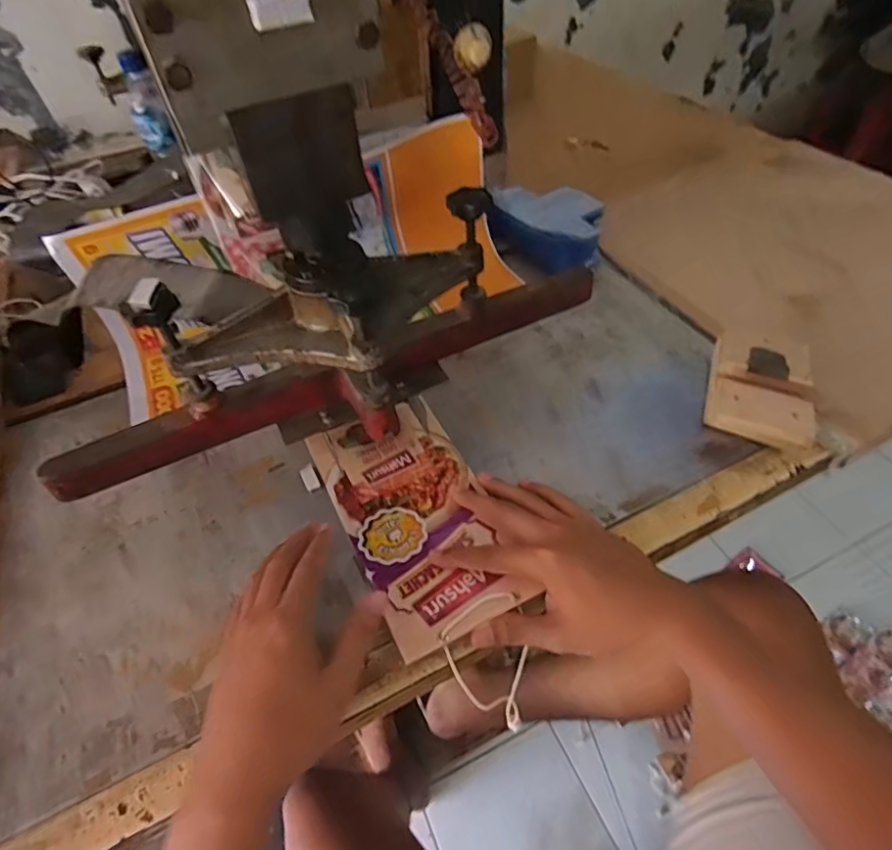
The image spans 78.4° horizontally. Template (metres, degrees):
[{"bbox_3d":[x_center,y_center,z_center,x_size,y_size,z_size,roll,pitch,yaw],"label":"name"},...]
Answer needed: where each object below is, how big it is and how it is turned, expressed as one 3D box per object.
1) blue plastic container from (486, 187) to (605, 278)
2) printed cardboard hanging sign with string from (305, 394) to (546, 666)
[{"bbox_3d":[0.136,-0.261,0.735,0.113,0.070,0.169,-32,53,-20],"label":"blue plastic container"},{"bbox_3d":[-0.027,0.071,0.477,0.122,0.010,0.236,-23,50,-14],"label":"printed cardboard hanging sign with string"}]

